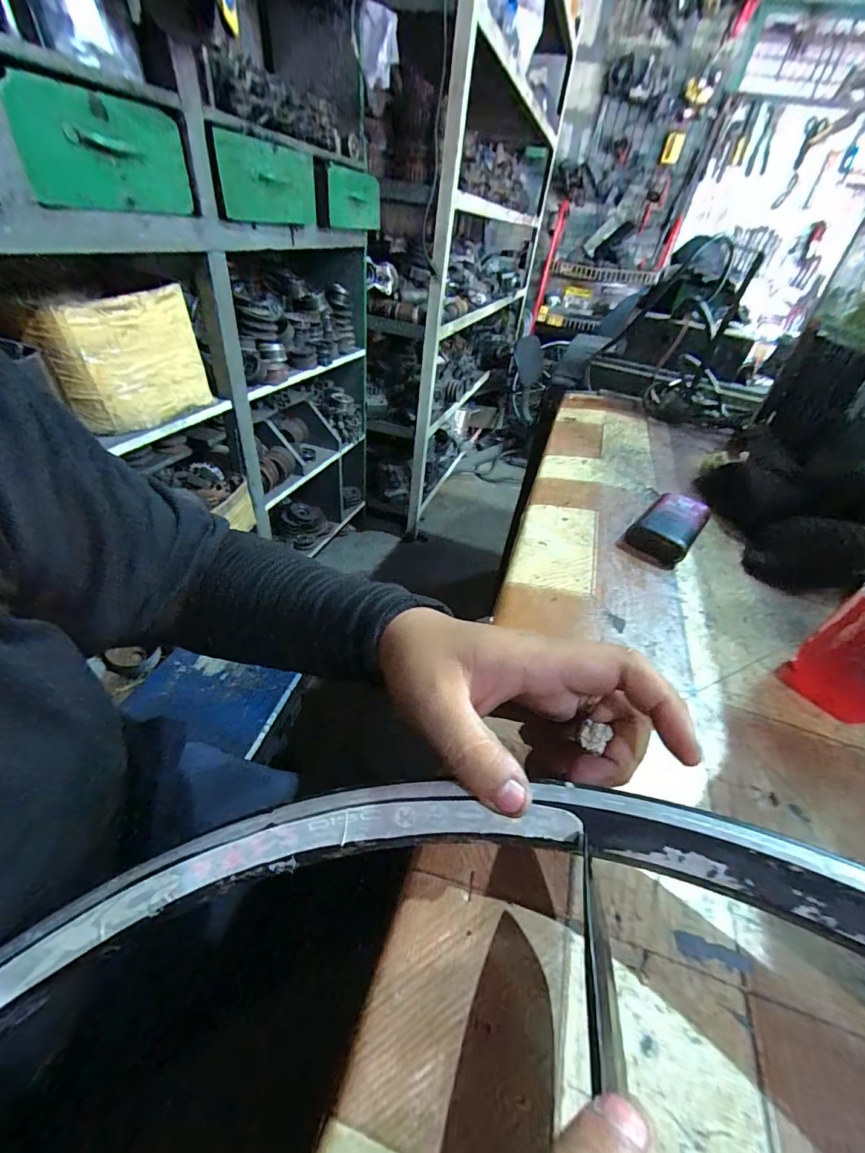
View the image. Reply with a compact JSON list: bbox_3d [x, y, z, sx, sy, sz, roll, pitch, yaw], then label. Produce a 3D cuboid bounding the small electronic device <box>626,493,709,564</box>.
[{"bbox_3d":[0.206,-0.044,0.379,0.045,0.022,0.090,32,45,25],"label":"small electronic device"}]

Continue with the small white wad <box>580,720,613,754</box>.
[{"bbox_3d":[0.068,0.067,0.183,0.011,0.008,0.010,23,43,20],"label":"small white wad"}]

